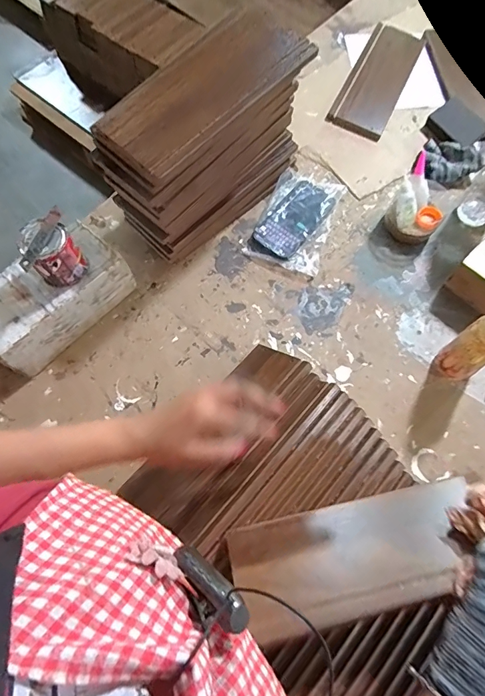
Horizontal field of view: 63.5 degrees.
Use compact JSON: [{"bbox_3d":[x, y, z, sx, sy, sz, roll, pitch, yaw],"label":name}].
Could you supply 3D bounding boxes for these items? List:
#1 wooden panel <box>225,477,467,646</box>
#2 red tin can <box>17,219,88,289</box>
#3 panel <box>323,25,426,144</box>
[{"bbox_3d":[0.116,0.203,0.393,0.249,0.017,0.111,-10,31,-4],"label":"wooden panel"},{"bbox_3d":[-0.258,-0.130,0.534,0.061,0.075,0.066,0,69,0],"label":"red tin can"},{"bbox_3d":[0.294,-0.585,0.850,0.117,0.015,0.325,24,71,9],"label":"panel"}]

